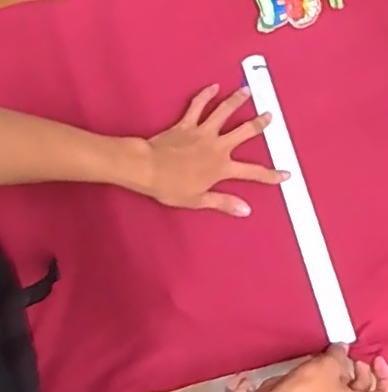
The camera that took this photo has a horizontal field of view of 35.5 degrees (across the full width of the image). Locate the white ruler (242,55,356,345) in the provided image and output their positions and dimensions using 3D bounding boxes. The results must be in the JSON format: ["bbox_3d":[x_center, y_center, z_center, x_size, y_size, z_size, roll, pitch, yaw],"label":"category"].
[{"bbox_3d":[0.113,0.001,0.671,0.031,0.006,0.326,-16,84,-9],"label":"white ruler"}]

